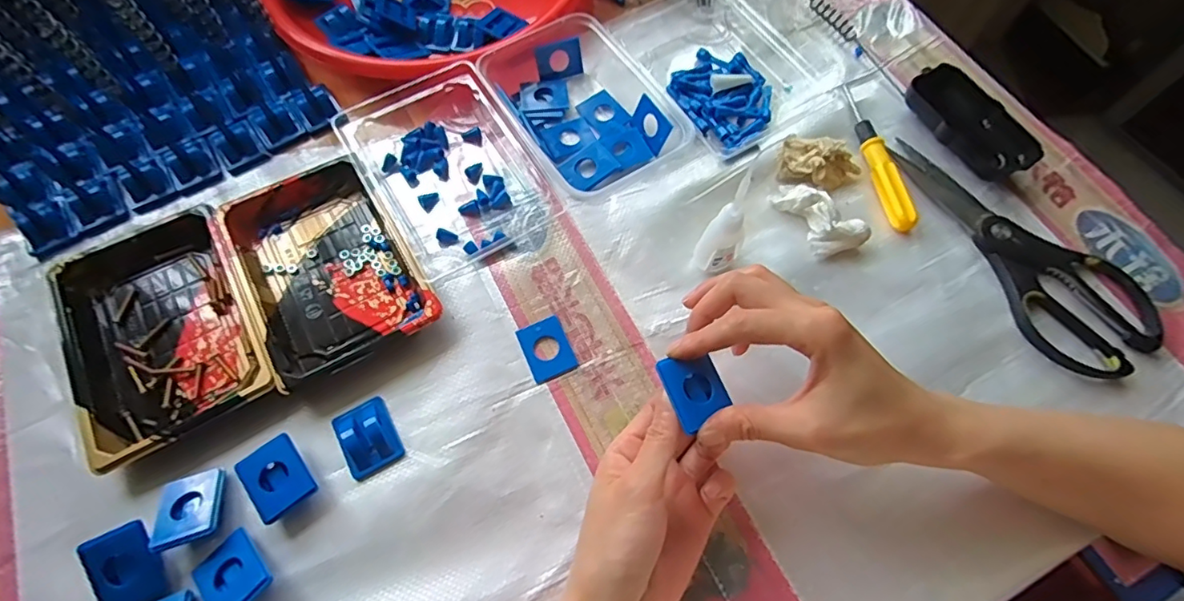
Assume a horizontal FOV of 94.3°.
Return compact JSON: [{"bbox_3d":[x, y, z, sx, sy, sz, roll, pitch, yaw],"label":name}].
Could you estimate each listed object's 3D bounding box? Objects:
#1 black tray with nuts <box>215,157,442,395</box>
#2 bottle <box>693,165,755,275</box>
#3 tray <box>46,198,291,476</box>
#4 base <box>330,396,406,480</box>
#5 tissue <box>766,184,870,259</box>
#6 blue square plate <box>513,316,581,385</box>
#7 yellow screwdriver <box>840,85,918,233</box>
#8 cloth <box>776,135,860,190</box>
[{"bbox_3d":[-0.189,-0.025,0.393,0.108,0.022,0.158,-27,69,-12],"label":"black tray with nuts"},{"bbox_3d":[0.091,-0.048,0.370,0.027,0.096,0.021,29,69,11],"label":"bottle"},{"bbox_3d":[-0.294,0.012,0.375,0.119,0.021,0.180,-28,69,-12],"label":"tray"},{"bbox_3d":[-0.145,0.087,0.352,0.034,0.013,0.046,-30,70,-13],"label":"base"},{"bbox_3d":[0.168,-0.064,0.409,0.033,0.028,0.070,-33,71,-14],"label":"tissue"},{"bbox_3d":[-0.031,0.033,0.382,0.032,0.004,0.043,-23,68,-10],"label":"blue square plate"},{"bbox_3d":[0.227,-0.119,0.440,0.016,0.017,0.141,-8,66,-4],"label":"yellow screwdriver"},{"bbox_3d":[0.180,-0.108,0.430,0.064,0.025,0.036,10,66,4],"label":"cloth"}]

